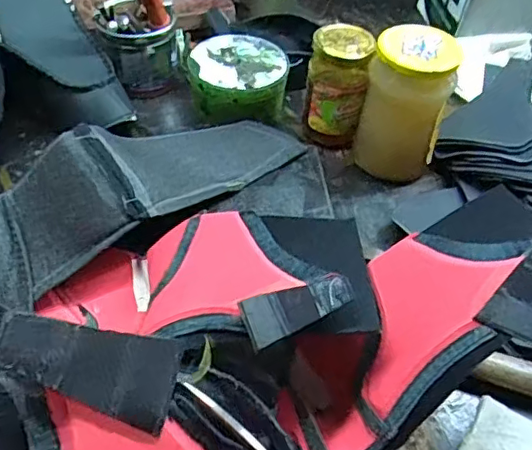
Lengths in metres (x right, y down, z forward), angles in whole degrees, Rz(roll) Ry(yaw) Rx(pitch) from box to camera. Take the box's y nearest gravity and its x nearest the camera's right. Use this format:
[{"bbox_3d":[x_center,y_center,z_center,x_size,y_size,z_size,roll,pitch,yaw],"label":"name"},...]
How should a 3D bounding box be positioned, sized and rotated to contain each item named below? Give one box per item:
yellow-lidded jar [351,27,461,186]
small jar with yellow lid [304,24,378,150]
[{"bbox_3d":[0.130,-0.115,0.540,0.075,0.122,0.062,15,50,8],"label":"yellow-lidded jar"},{"bbox_3d":[0.069,-0.133,0.569,0.057,0.110,0.052,12,49,5],"label":"small jar with yellow lid"}]

